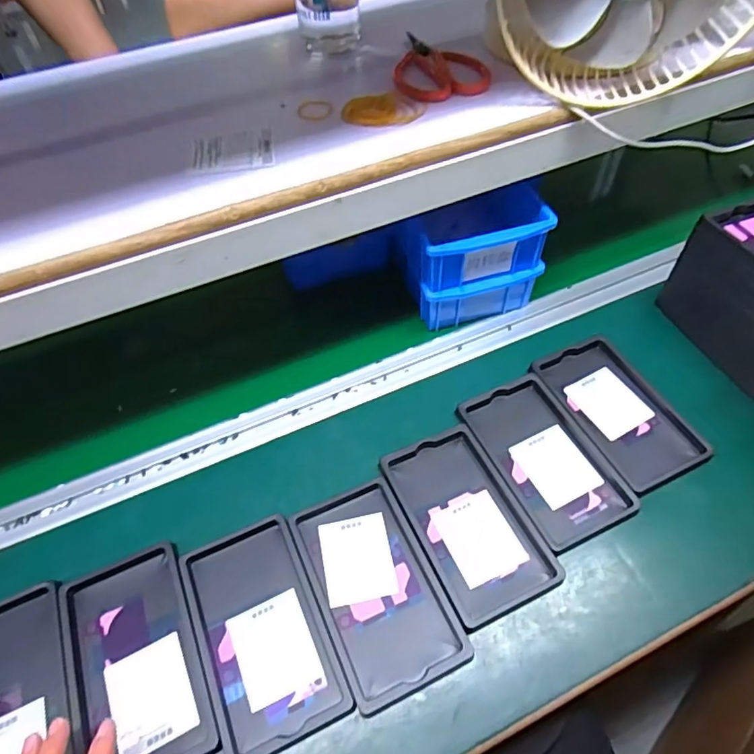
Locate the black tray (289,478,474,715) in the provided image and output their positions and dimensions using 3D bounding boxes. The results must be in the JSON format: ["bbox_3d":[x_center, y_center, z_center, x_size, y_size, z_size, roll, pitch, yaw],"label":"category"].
[{"bbox_3d":[-0.002,0.166,0.430,0.092,0.012,0.159,-21,54,-13],"label":"black tray"}]

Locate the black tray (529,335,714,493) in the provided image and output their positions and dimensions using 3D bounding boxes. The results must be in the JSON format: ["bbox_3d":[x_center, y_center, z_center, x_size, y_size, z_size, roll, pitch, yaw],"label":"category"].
[{"bbox_3d":[0.237,0.028,0.519,0.092,0.014,0.155,-22,54,-13],"label":"black tray"}]

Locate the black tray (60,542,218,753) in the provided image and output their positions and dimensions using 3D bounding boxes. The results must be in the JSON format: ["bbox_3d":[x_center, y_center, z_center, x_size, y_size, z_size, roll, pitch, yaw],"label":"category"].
[{"bbox_3d":[-0.184,0.217,0.405,0.093,0.020,0.159,-21,54,-13],"label":"black tray"}]

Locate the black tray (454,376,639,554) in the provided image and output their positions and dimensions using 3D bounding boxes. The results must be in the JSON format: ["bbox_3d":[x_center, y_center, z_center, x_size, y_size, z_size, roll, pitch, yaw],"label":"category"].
[{"bbox_3d":[0.156,0.071,0.491,0.098,0.013,0.158,-22,54,-14],"label":"black tray"}]

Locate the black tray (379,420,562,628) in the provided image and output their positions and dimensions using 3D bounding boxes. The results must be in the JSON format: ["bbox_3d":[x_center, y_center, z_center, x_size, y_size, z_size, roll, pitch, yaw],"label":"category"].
[{"bbox_3d":[0.078,0.120,0.459,0.092,0.014,0.155,-21,54,-13],"label":"black tray"}]

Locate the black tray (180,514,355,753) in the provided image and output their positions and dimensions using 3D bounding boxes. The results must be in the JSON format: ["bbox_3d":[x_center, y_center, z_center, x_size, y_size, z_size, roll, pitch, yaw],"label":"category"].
[{"bbox_3d":[-0.090,0.194,0.415,0.094,0.009,0.163,-22,54,-13],"label":"black tray"}]

